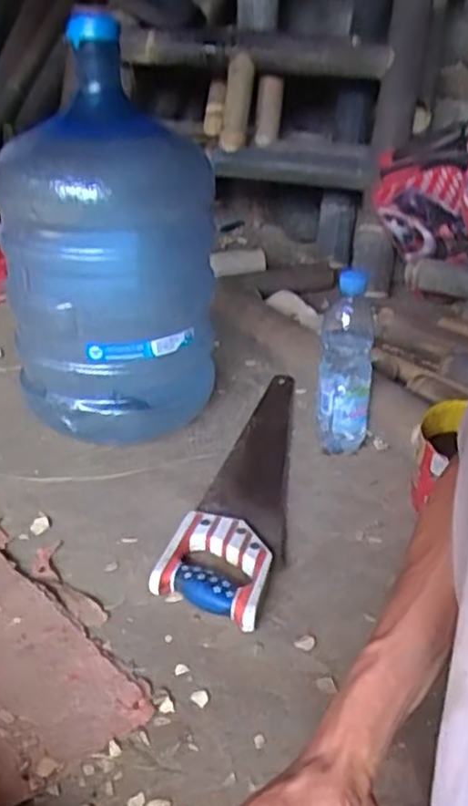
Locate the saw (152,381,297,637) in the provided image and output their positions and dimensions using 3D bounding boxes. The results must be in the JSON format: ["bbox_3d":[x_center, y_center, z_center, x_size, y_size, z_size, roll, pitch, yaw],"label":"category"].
[{"bbox_3d":[0.024,0.089,0.896,0.115,0.028,0.478,10,32,11],"label":"saw"}]

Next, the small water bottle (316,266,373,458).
[{"bbox_3d":[0.144,-0.048,0.923,0.069,0.247,0.056,6,31,6],"label":"small water bottle"}]

